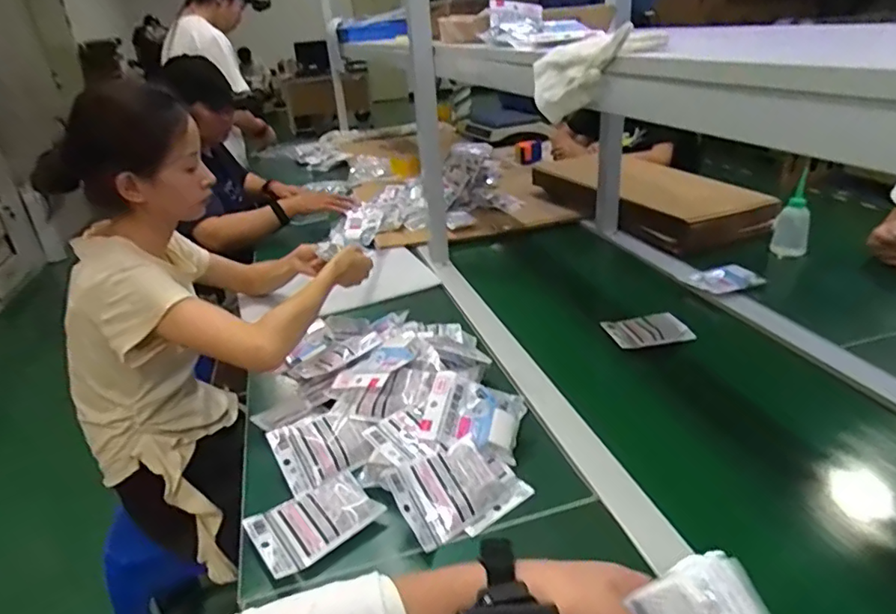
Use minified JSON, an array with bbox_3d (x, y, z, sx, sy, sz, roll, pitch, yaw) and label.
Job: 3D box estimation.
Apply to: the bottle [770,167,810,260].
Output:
[{"bbox_3d":[0.743,-0.197,1.216,0.066,0.166,0.067,8,29,24],"label":"bottle"}]

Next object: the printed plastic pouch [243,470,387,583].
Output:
[{"bbox_3d":[-0.152,0.234,0.636,0.129,0.026,0.091,-24,32,-34],"label":"printed plastic pouch"}]

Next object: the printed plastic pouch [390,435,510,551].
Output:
[{"bbox_3d":[0.001,0.209,0.650,0.119,0.019,0.093,-21,61,-28],"label":"printed plastic pouch"}]

